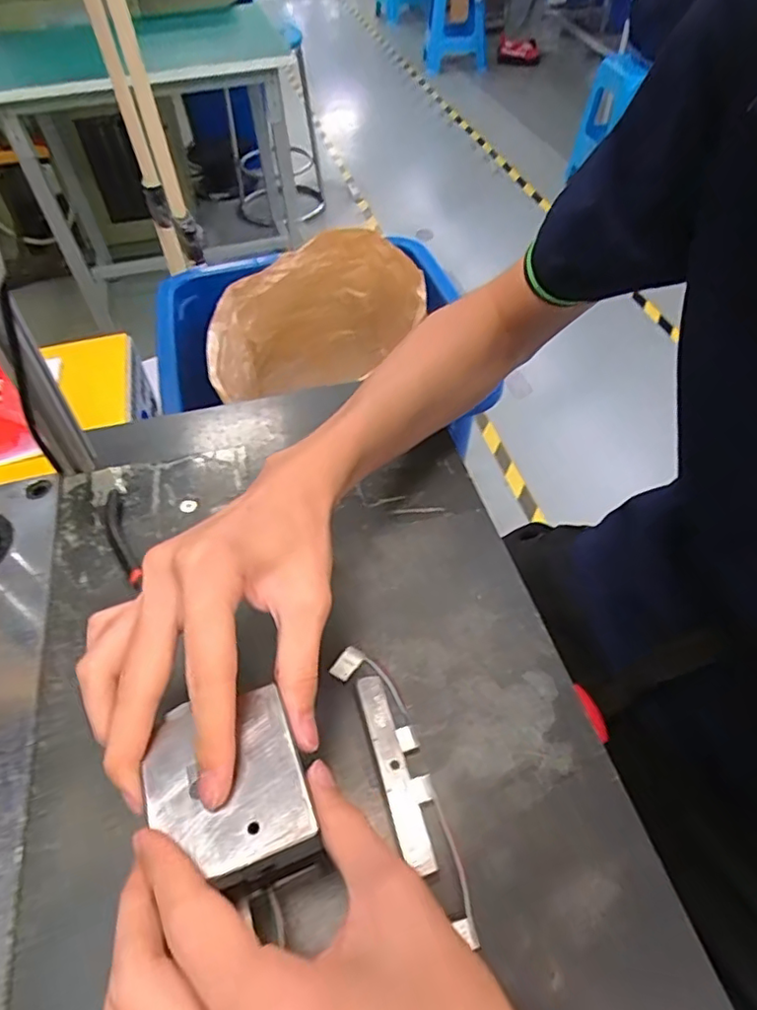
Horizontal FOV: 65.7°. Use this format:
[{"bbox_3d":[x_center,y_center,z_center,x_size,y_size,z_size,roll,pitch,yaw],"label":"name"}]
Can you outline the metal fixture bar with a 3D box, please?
[{"bbox_3d":[0.007,0.135,0.301,0.014,0.015,0.094,-13,52,-10],"label":"metal fixture bar"}]

